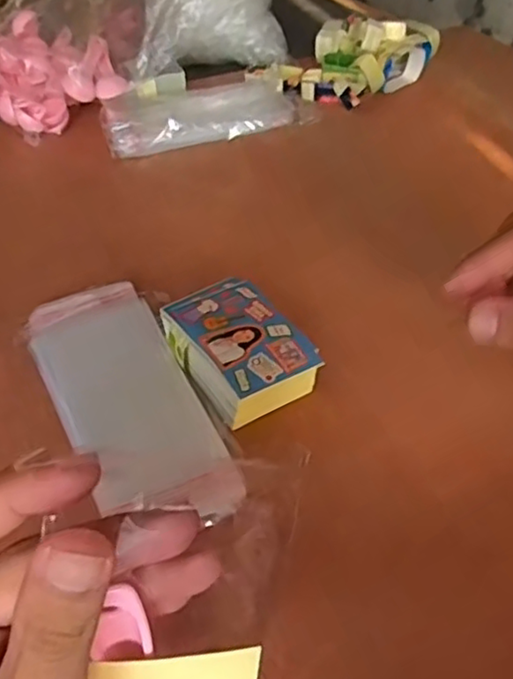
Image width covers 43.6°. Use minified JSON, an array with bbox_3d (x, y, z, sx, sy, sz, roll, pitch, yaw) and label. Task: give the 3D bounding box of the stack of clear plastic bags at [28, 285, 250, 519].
[{"bbox_3d":[-0.088,0.033,0.421,0.085,0.015,0.224,-19,45,-17],"label":"stack of clear plastic bags"}]

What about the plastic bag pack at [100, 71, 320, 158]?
[{"bbox_3d":[-0.064,-0.264,0.730,0.220,0.034,0.141,-15,44,-13],"label":"plastic bag pack"}]

